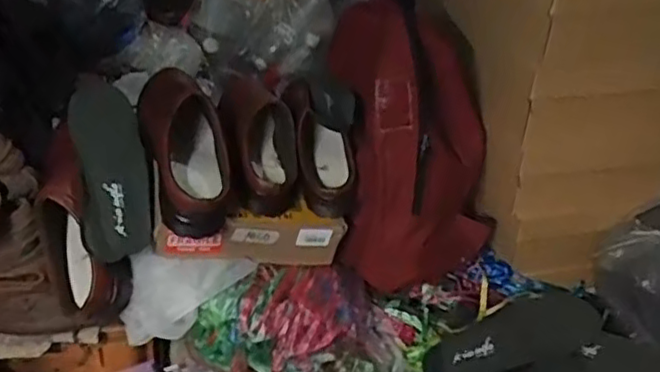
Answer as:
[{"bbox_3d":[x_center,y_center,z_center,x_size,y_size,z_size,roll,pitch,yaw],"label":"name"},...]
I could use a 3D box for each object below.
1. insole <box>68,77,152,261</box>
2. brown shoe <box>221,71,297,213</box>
[{"bbox_3d":[-0.296,-0.034,0.893,0.089,0.045,0.263,-10,66,-14],"label":"insole"},{"bbox_3d":[-0.097,-0.068,0.943,0.092,0.080,0.217,-8,58,-11],"label":"brown shoe"}]

